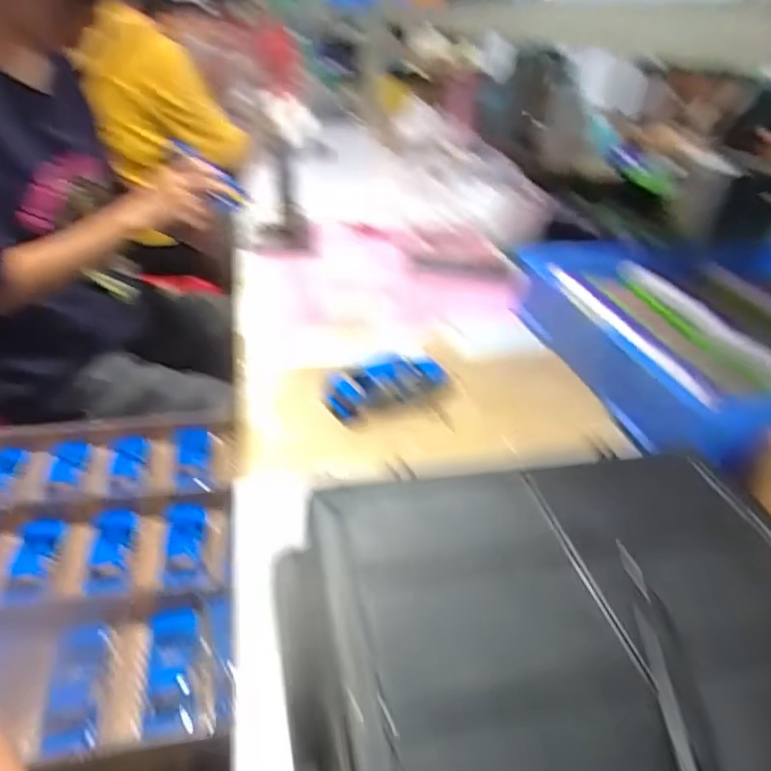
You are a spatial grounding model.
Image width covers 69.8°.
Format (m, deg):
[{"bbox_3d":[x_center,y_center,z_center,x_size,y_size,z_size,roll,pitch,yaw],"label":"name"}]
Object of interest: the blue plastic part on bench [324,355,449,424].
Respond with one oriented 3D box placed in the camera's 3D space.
[{"bbox_3d":[0.002,-0.002,0.567,0.126,0.039,0.050,-14,39,-25],"label":"blue plastic part on bench"}]

